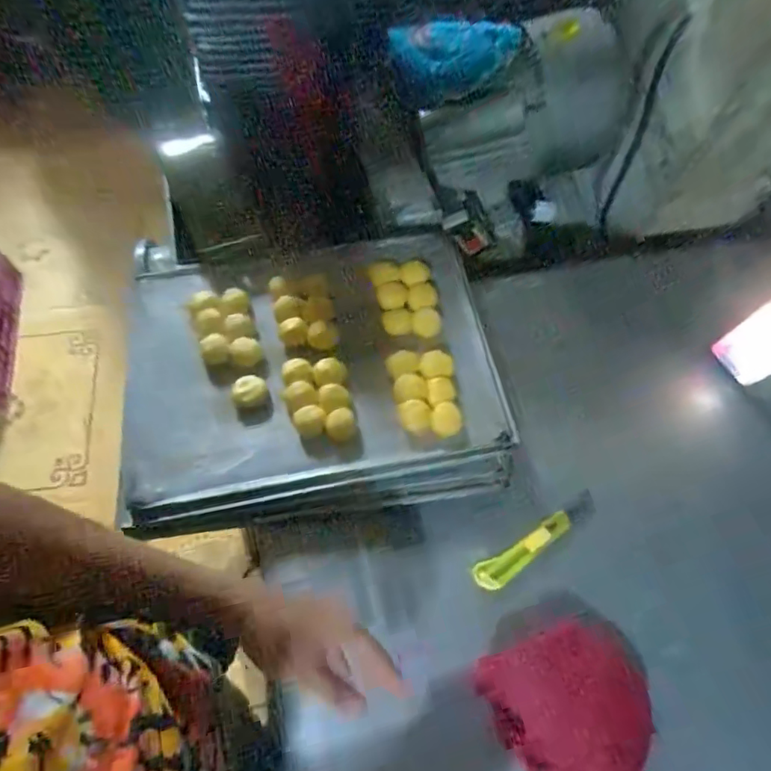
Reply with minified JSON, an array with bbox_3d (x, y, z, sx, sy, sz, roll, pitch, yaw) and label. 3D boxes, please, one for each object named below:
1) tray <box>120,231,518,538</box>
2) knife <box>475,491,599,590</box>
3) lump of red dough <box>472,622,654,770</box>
[{"bbox_3d":[-0.095,-0.020,0.680,0.462,0.041,0.362,-7,66,-4],"label":"tray"},{"bbox_3d":[0.182,0.184,0.631,0.178,0.014,0.031,-31,70,-14],"label":"knife"},{"bbox_3d":[0.196,0.338,0.546,0.154,0.049,0.143,-18,67,-9],"label":"lump of red dough"}]

